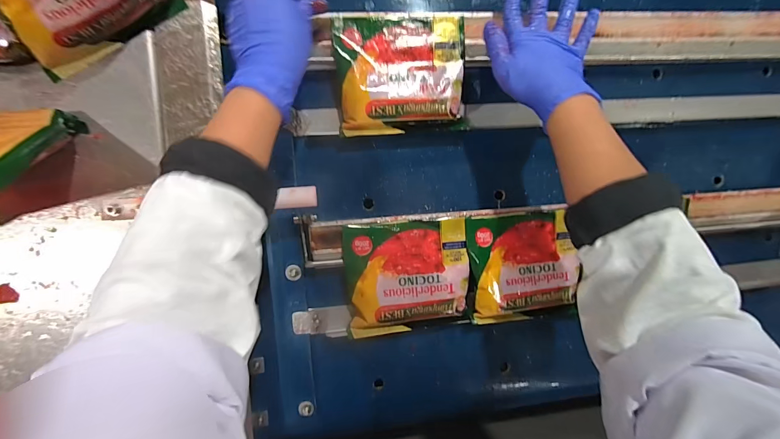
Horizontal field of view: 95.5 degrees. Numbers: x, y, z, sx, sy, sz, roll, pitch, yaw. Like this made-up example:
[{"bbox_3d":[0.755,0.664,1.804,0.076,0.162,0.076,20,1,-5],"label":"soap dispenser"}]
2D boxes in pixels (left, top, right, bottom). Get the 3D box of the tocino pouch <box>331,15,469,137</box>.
[{"bbox_3d":[0.014,-0.164,0.409,0.146,0.027,0.126,-6,91,-9],"label":"tocino pouch"}]

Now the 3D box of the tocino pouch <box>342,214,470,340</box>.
[{"bbox_3d":[0.021,0.065,0.414,0.140,0.027,0.123,-5,91,-9],"label":"tocino pouch"}]

